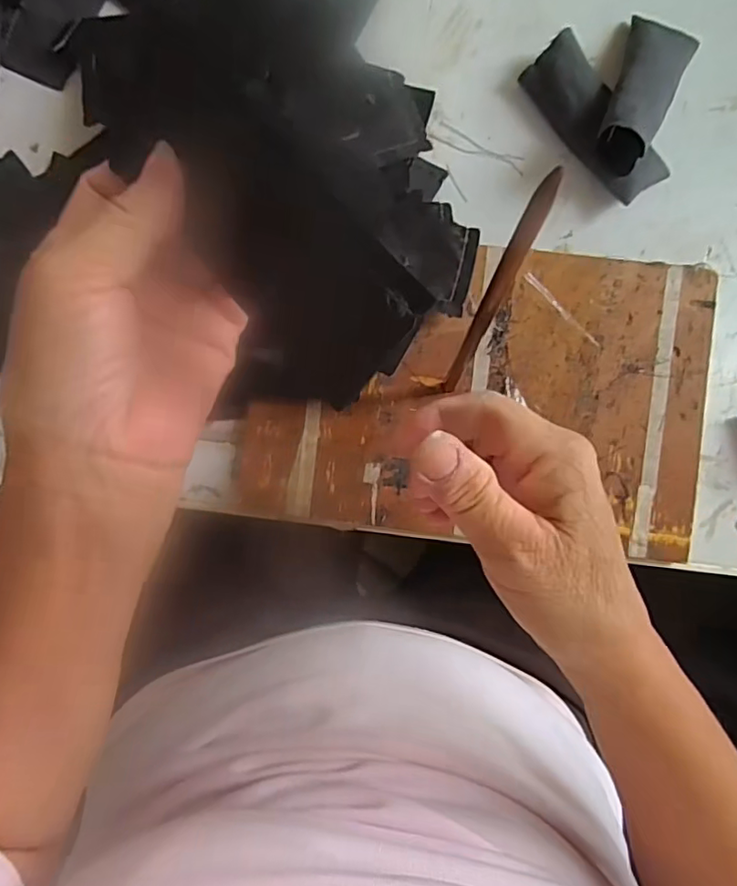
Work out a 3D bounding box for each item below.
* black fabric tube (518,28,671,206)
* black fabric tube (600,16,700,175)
[{"bbox_3d":[0.137,-0.195,0.344,0.039,0.025,0.102,-39,88,1],"label":"black fabric tube"},{"bbox_3d":[0.163,-0.210,0.333,0.039,0.025,0.106,25,73,3],"label":"black fabric tube"}]

